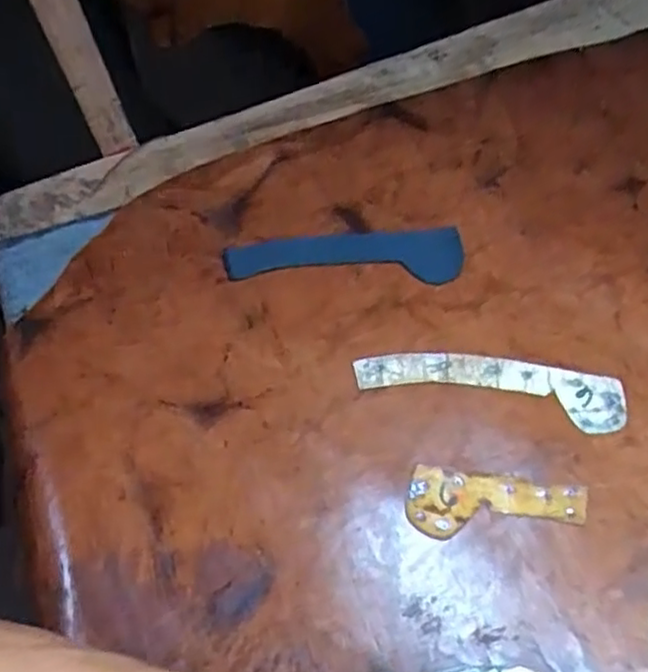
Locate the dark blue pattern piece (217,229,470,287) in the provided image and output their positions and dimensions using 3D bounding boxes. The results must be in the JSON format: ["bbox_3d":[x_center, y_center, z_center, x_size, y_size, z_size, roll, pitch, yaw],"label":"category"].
[{"bbox_3d":[0.017,-0.068,0.590,0.203,0.006,0.056,-3,57,3],"label":"dark blue pattern piece"}]

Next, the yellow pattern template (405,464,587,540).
[{"bbox_3d":[0.116,0.118,0.462,0.117,0.005,0.048,7,58,9],"label":"yellow pattern template"}]

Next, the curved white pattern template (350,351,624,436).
[{"bbox_3d":[0.124,0.036,0.518,0.197,0.004,0.045,10,63,12],"label":"curved white pattern template"}]

